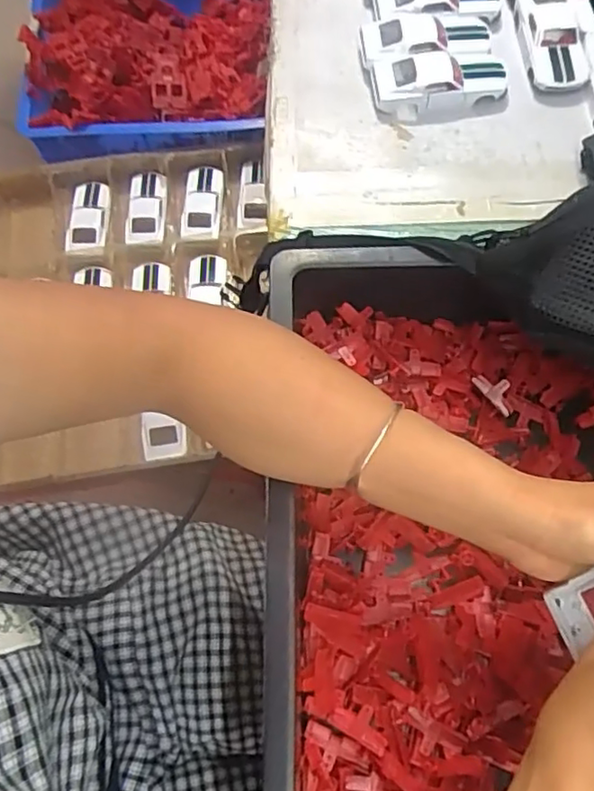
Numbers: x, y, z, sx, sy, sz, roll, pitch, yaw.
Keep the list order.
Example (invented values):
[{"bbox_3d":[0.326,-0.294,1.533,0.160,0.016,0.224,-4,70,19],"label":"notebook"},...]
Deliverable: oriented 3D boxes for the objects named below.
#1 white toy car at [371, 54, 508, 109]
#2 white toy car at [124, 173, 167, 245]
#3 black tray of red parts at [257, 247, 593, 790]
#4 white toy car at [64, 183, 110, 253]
[{"bbox_3d":[0.141,-0.308,0.608,0.130,0.029,0.057,1,68,2],"label":"white toy car"},{"bbox_3d":[-0.212,-0.262,0.868,0.054,0.026,0.121,-4,68,0],"label":"white toy car"},{"bbox_3d":[0.154,0.115,0.395,0.337,0.084,0.439,0,68,2],"label":"black tray of red parts"},{"bbox_3d":[-0.293,-0.252,0.865,0.054,0.025,0.119,-5,68,0],"label":"white toy car"}]

